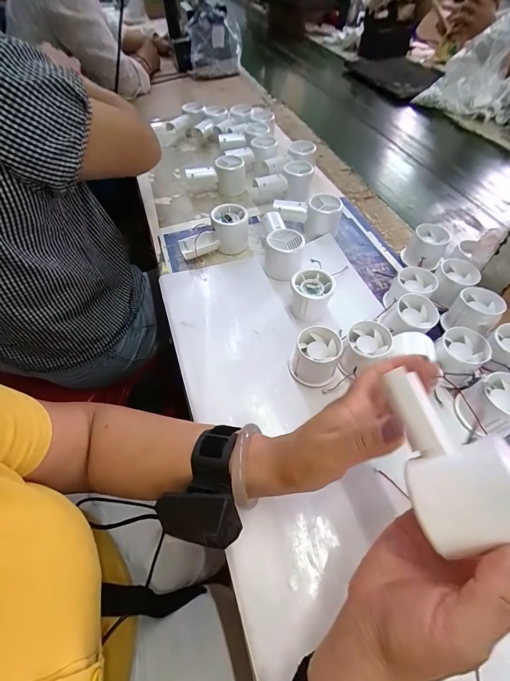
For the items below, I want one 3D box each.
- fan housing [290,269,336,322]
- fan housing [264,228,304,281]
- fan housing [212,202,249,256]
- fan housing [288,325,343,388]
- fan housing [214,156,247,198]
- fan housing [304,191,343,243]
[{"bbox_3d":[0.076,-0.061,0.429,0.054,0.051,0.052,13,56,10],"label":"fan housing"},{"bbox_3d":[0.043,-0.131,0.479,0.057,0.053,0.056,12,56,9],"label":"fan housing"},{"bbox_3d":[-0.039,-0.179,0.509,0.057,0.058,0.054,-9,55,-5],"label":"fan housing"},{"bbox_3d":[0.071,0.019,0.374,0.054,0.047,0.054,0,55,0],"label":"fan housing"},{"bbox_3d":[-0.047,-0.319,0.613,0.056,0.057,0.050,-8,55,-5],"label":"fan housing"},{"bbox_3d":[0.115,-0.206,0.532,0.057,0.056,0.059,11,55,8],"label":"fan housing"}]

